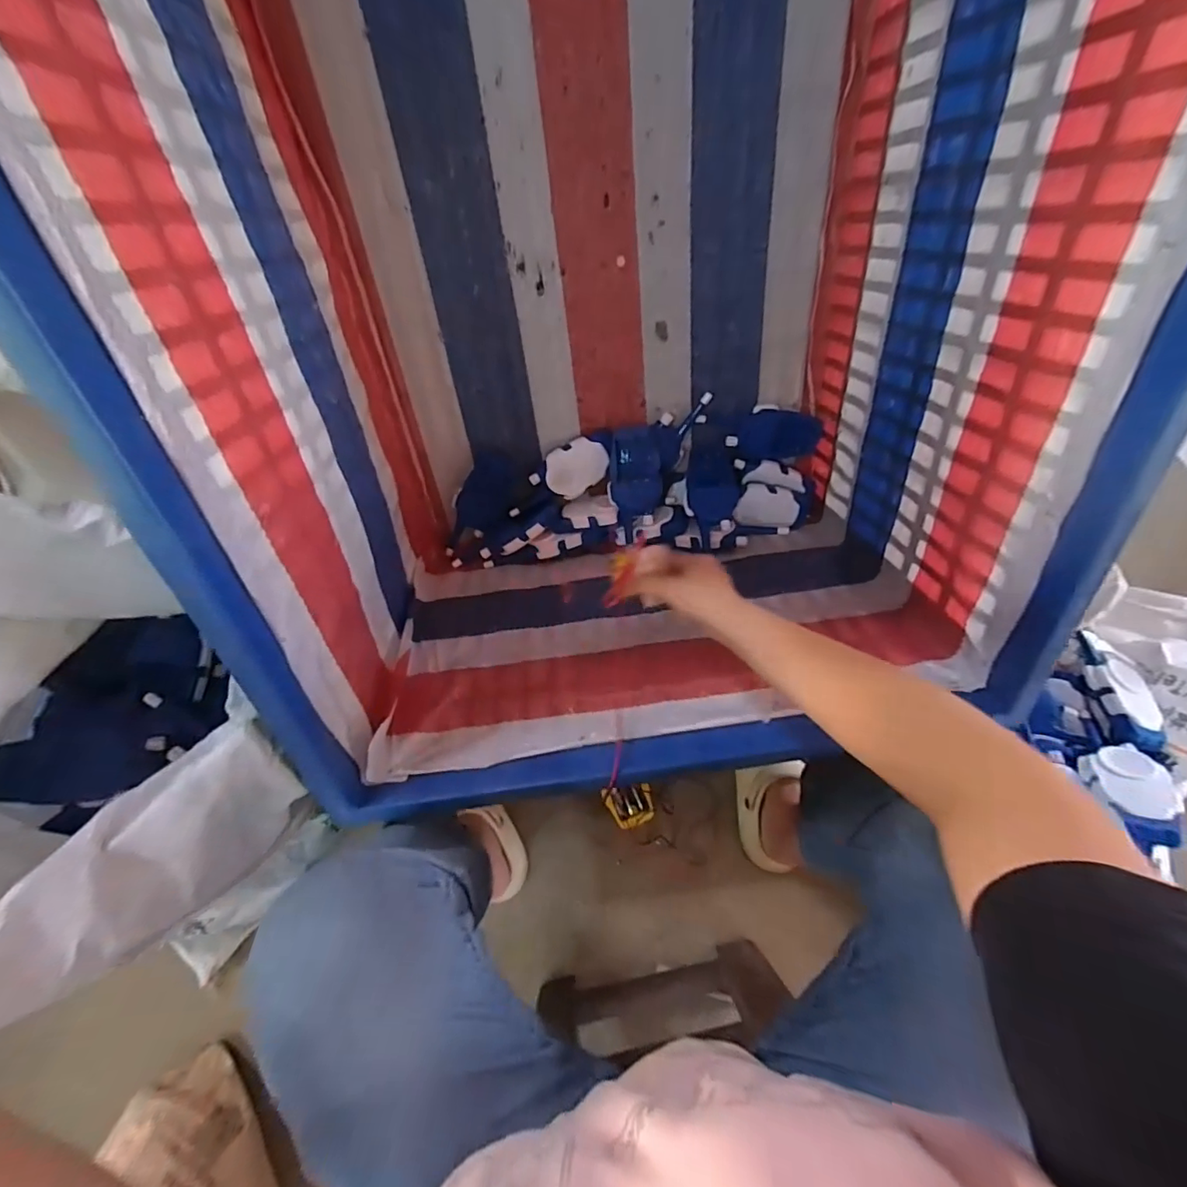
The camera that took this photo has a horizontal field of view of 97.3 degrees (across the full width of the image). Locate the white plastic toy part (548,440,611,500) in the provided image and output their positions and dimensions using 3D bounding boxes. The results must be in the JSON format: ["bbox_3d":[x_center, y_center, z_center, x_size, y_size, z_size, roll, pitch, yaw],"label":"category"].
[{"bbox_3d":[-0.022,-0.169,0.703,0.086,0.007,0.066,-32,124,-3],"label":"white plastic toy part"}]

